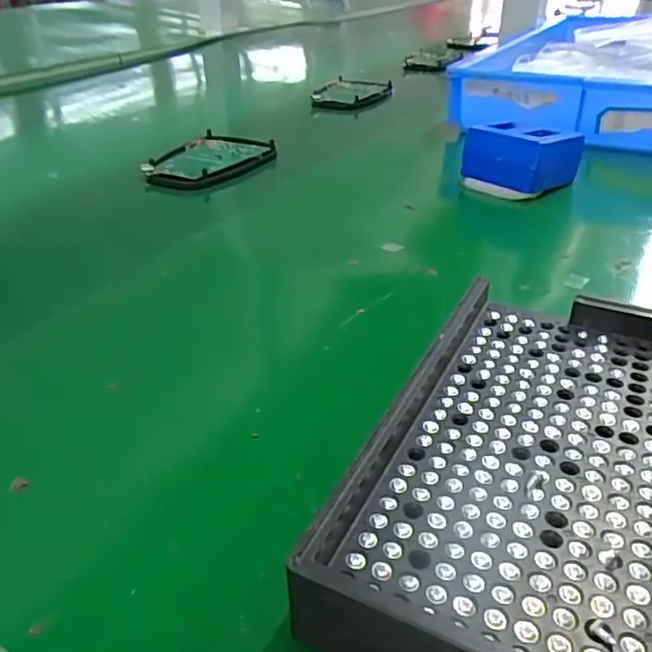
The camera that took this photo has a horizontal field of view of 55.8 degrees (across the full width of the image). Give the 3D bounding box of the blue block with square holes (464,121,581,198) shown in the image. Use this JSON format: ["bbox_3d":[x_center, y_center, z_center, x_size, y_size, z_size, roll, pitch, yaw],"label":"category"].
[{"bbox_3d":[0.117,-0.101,0.368,0.051,0.034,0.055,-24,41,-33],"label":"blue block with square holes"}]

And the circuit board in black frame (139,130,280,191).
[{"bbox_3d":[-0.078,-0.114,0.421,0.067,0.009,0.091,14,35,18],"label":"circuit board in black frame"}]

